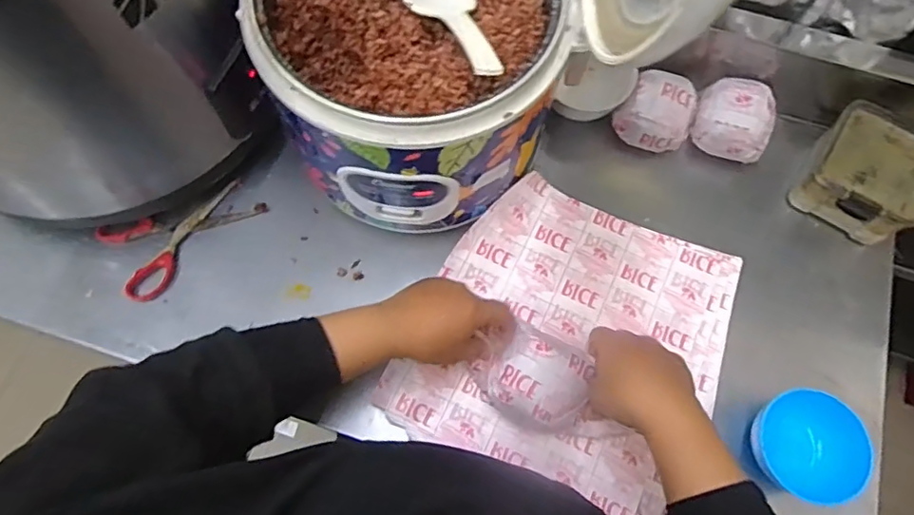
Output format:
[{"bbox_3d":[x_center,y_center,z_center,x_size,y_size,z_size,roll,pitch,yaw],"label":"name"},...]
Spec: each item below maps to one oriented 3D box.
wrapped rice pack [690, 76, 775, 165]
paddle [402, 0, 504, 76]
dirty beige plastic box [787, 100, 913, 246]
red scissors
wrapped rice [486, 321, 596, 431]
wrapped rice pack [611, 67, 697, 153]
[{"bbox_3d":[0.292,-0.142,0.605,0.073,0.060,0.074,19,71,6],"label":"wrapped rice pack"},{"bbox_3d":[-0.001,-0.195,0.465,0.061,0.015,0.183,-16,46,-6],"label":"paddle"},{"bbox_3d":[0.409,-0.079,0.572,0.106,0.064,0.106,32,73,10],"label":"dirty beige plastic box"},{"bbox_3d":[-0.269,-0.025,0.572,0.150,0.019,0.084,-30,74,-11],"label":"red scissors"},{"bbox_3d":[0.073,0.109,0.506,0.088,0.039,0.075,24,72,7],"label":"wrapped rice"},{"bbox_3d":[0.213,-0.151,0.609,0.073,0.054,0.074,33,73,10],"label":"wrapped rice pack"}]

